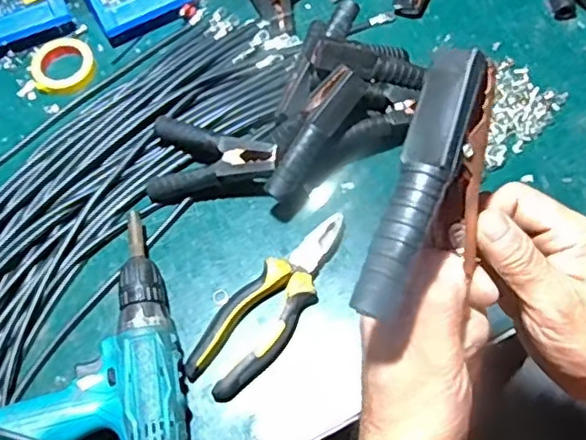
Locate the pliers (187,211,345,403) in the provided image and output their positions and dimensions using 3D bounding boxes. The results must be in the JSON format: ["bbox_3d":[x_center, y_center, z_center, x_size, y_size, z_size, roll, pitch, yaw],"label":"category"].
[{"bbox_3d":[-0.018,0.074,0.569,0.066,0.027,0.192,36,71,19],"label":"pliers"}]

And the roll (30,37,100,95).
[{"bbox_3d":[-0.264,-0.177,0.709,0.072,0.010,0.077,-1,64,3],"label":"roll"}]

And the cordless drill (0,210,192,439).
[{"bbox_3d":[-0.197,0.111,0.538,0.190,0.084,0.236,-11,63,-2],"label":"cordless drill"}]

